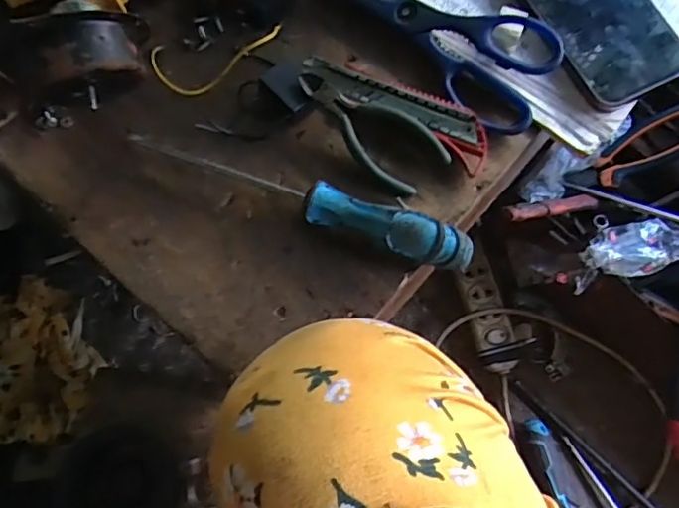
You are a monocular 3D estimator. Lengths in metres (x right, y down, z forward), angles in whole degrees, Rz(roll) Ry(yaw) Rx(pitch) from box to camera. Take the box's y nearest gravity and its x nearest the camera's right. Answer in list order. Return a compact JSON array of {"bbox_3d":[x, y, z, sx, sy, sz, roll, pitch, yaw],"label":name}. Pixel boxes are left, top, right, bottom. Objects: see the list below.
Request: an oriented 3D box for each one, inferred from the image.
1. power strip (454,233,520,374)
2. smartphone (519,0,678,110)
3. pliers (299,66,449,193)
[{"bbox_3d":[0.173,0.059,0.671,0.045,0.028,0.165,-13,74,-3],"label":"power strip"},{"bbox_3d":[0.182,-0.186,0.409,0.080,0.008,0.164,-26,75,2],"label":"smartphone"},{"bbox_3d":[0.021,-0.095,0.395,0.050,0.026,0.120,-40,77,-10],"label":"pliers"}]

